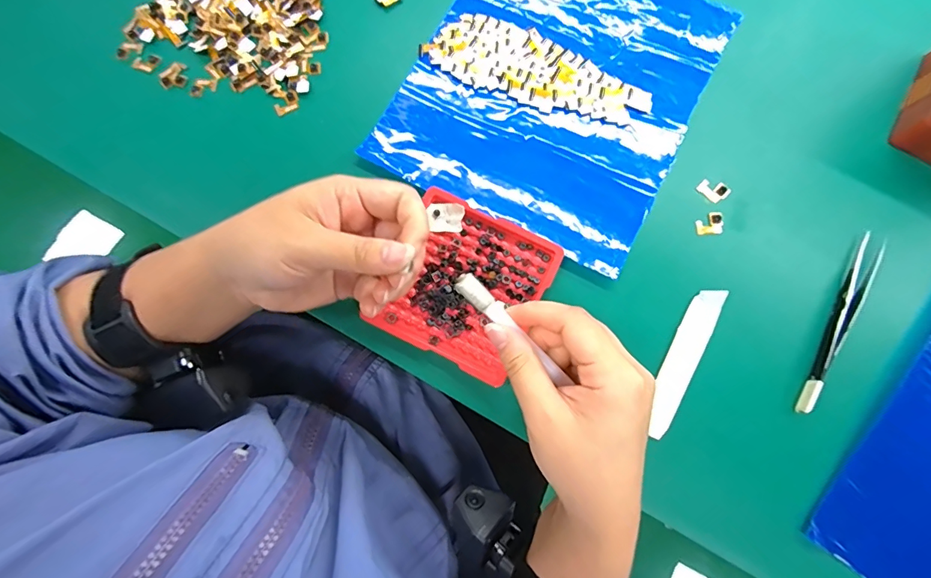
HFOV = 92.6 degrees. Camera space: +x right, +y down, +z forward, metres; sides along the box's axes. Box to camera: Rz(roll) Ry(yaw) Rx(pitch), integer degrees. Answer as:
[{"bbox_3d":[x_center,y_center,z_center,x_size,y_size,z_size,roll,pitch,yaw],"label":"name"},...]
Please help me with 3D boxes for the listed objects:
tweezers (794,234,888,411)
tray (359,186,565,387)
[{"bbox_3d":[0.236,0.020,0.282,0.014,0.008,0.127,32,81,6],"label":"tweezers"},{"bbox_3d":[0.000,-0.003,0.290,0.094,0.007,0.099,27,80,5],"label":"tray"}]

